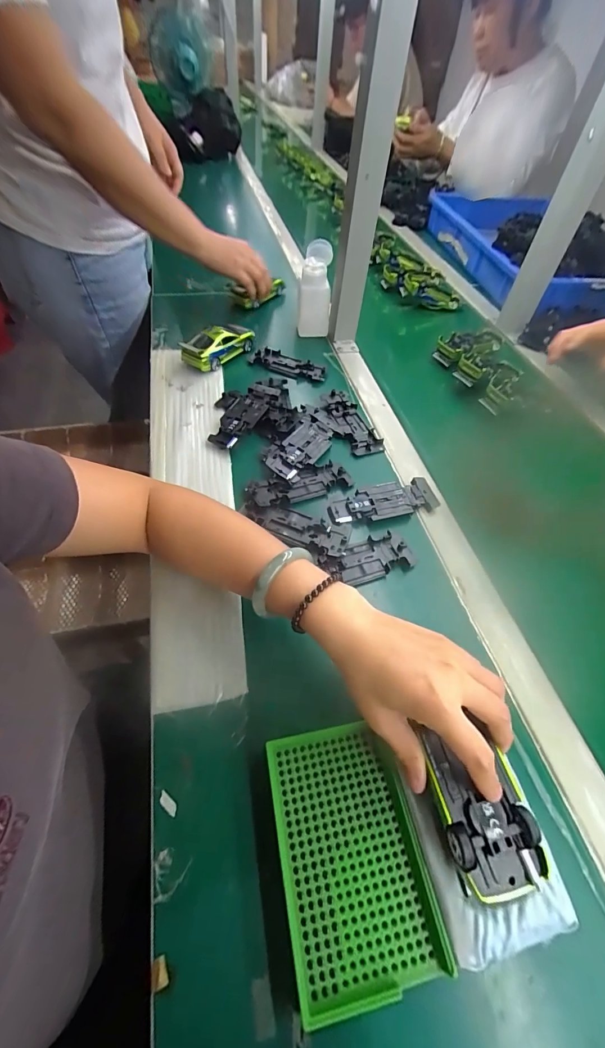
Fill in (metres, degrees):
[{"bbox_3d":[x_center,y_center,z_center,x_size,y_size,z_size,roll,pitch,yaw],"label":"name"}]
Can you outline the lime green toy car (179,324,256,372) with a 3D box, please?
[{"bbox_3d":[-0.133,-0.285,0.614,0.056,0.047,0.121,39,62,22],"label":"lime green toy car"}]

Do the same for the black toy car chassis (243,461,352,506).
[{"bbox_3d":[-0.003,-0.047,0.460,0.123,0.014,0.041,-19,58,-16],"label":"black toy car chassis"}]

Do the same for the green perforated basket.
[{"bbox_3d":[0.030,0.218,0.260,0.090,0.023,0.137,-8,55,-9],"label":"green perforated basket"}]

